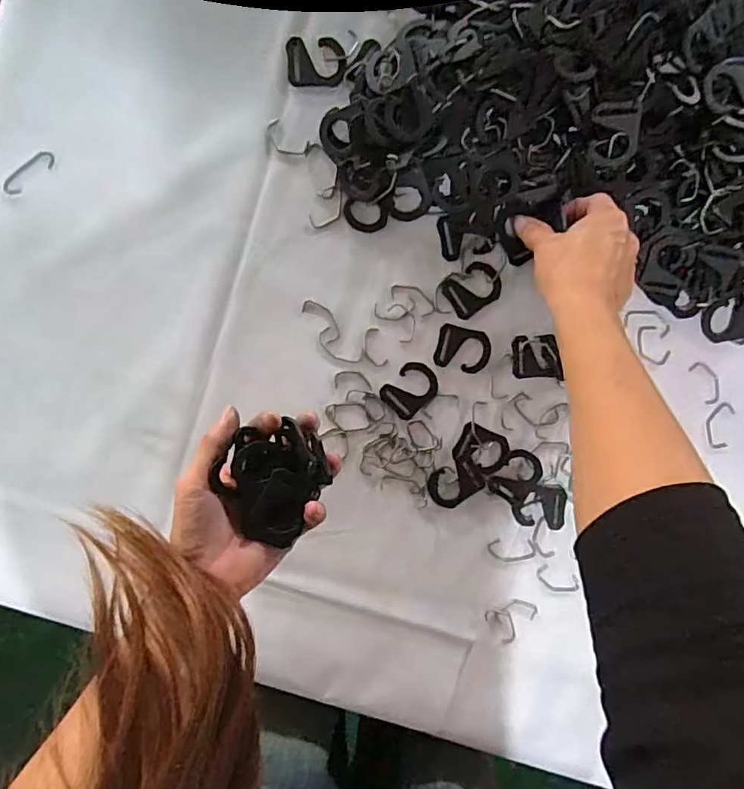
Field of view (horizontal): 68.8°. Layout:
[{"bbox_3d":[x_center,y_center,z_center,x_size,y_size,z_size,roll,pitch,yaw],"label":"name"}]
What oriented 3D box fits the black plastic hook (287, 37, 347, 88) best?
[{"bbox_3d":[-0.042,-0.252,0.411,0.044,0.004,0.034,0,97,-4],"label":"black plastic hook"}]

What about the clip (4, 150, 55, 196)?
[{"bbox_3d":[-0.257,-0.165,0.405,0.044,0.004,0.015,-38,98,1],"label":"clip"}]

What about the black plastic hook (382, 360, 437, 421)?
[{"bbox_3d":[0.031,-0.004,0.437,0.035,0.004,0.044,44,93,-8],"label":"black plastic hook"}]

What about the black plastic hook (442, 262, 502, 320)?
[{"bbox_3d":[0.081,-0.084,0.433,0.043,0.004,0.034,-33,98,1],"label":"black plastic hook"}]

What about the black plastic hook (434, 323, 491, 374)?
[{"bbox_3d":[0.074,-0.036,0.438,0.044,0.004,0.034,13,96,-5],"label":"black plastic hook"}]

